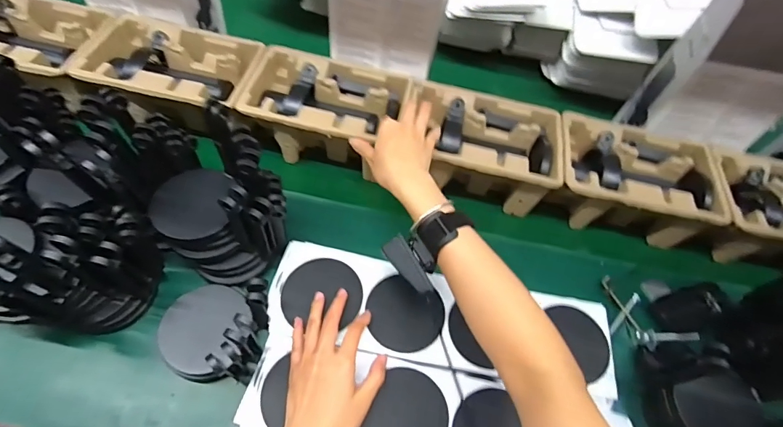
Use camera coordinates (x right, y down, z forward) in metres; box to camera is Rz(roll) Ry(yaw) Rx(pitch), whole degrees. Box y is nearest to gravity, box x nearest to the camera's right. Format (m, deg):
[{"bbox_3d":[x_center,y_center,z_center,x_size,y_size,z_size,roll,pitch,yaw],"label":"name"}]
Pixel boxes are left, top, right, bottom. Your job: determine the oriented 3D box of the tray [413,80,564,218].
[{"bbox_3d":[0.133,-0.096,0.617,0.214,0.101,0.144,14,56,6],"label":"tray"}]

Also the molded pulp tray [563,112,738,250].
[{"bbox_3d":[0.351,-0.044,0.612,0.222,0.102,0.147,12,56,4],"label":"molded pulp tray"}]

